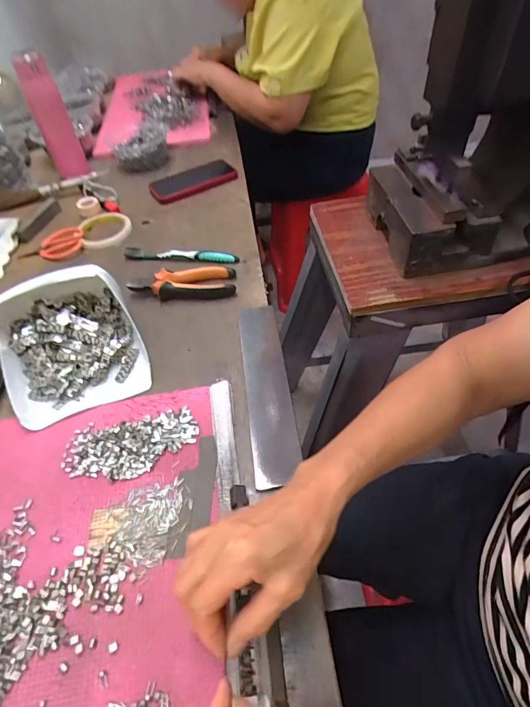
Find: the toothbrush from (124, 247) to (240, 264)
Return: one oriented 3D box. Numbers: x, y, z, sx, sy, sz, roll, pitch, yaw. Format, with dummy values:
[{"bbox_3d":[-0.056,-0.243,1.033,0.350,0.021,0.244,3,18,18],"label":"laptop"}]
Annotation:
[{"bbox_3d":[-0.133,-0.155,0.632,0.186,0.015,0.013,5,50,9],"label":"toothbrush"}]

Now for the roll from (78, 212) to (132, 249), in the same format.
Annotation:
[{"bbox_3d":[-0.281,-0.220,0.709,0.086,0.014,0.095,-19,51,-11],"label":"roll"}]

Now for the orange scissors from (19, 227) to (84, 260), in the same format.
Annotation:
[{"bbox_3d":[-0.358,-0.181,0.674,0.109,0.015,0.059,-28,53,-17],"label":"orange scissors"}]

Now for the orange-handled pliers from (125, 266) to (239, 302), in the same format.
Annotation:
[{"bbox_3d":[-0.116,-0.108,0.585,0.148,0.025,0.065,0,50,5],"label":"orange-handled pliers"}]

